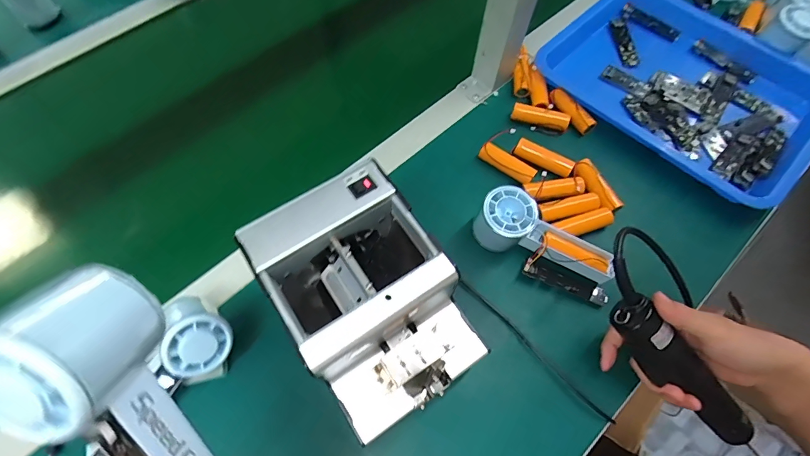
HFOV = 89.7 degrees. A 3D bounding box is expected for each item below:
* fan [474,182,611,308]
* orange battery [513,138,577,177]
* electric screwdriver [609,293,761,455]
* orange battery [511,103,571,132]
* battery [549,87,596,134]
[{"bbox_3d":[0.145,0.022,0.436,0.157,0.055,0.054,34,68,-4],"label":"fan"},{"bbox_3d":[0.168,-0.083,0.496,0.071,0.022,0.018,30,68,12],"label":"orange battery"},{"bbox_3d":[0.261,0.138,0.383,0.212,0.048,0.032,43,68,-18],"label":"electric screwdriver"},{"bbox_3d":[0.174,-0.143,0.522,0.072,0.018,0.018,20,66,8],"label":"orange battery"},{"bbox_3d":[0.212,-0.151,0.519,0.021,0.020,0.068,-35,70,-16],"label":"battery"}]

